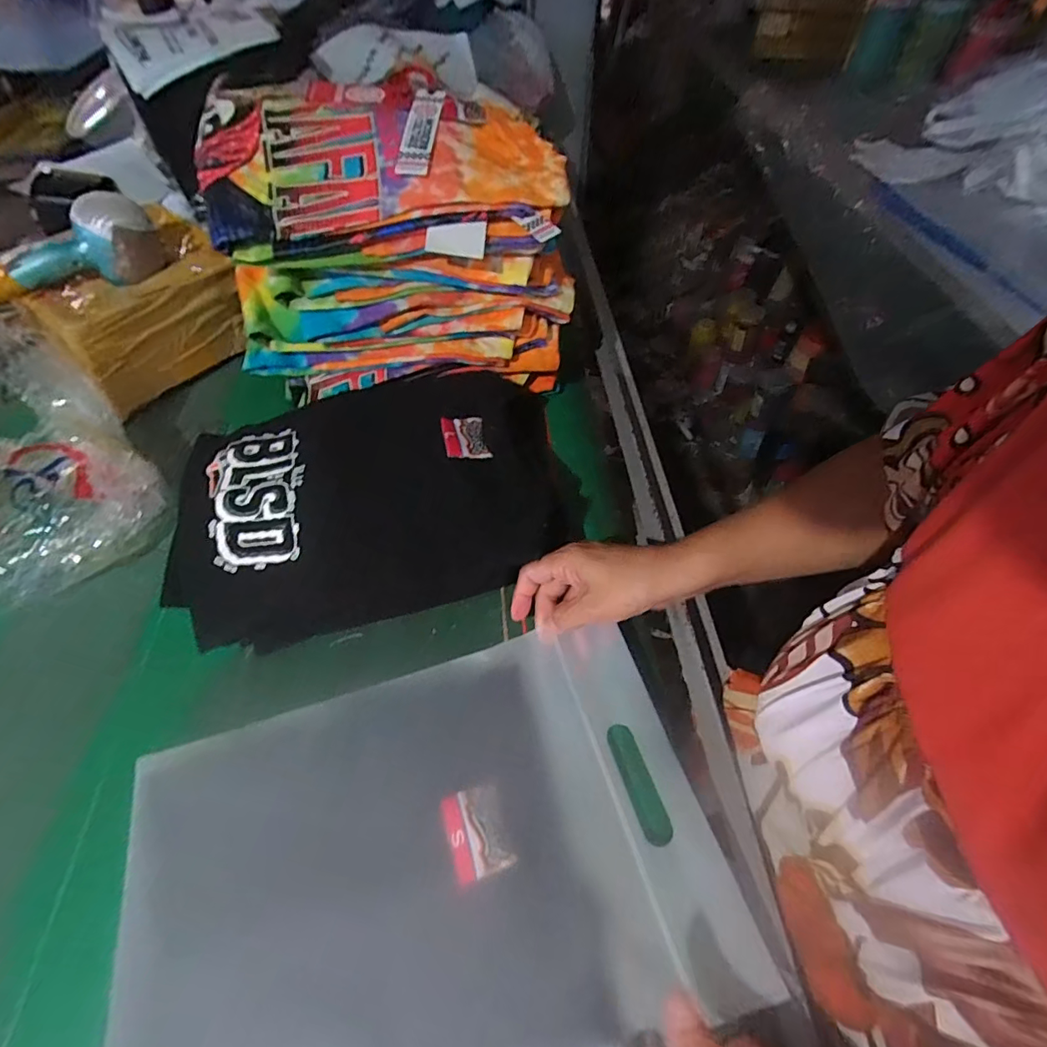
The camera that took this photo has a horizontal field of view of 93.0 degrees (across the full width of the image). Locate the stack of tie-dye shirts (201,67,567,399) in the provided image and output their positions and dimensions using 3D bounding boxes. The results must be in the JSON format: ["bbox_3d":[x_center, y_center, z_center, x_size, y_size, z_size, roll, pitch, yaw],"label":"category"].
[{"bbox_3d":[-0.117,-0.259,0.477,0.305,0.208,0.134,-4,55,-1],"label":"stack of tie-dye shirts"}]

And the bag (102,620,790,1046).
[{"bbox_3d":[-0.065,0.217,0.315,0.367,0.021,0.233,-15,56,-9],"label":"bag"}]

